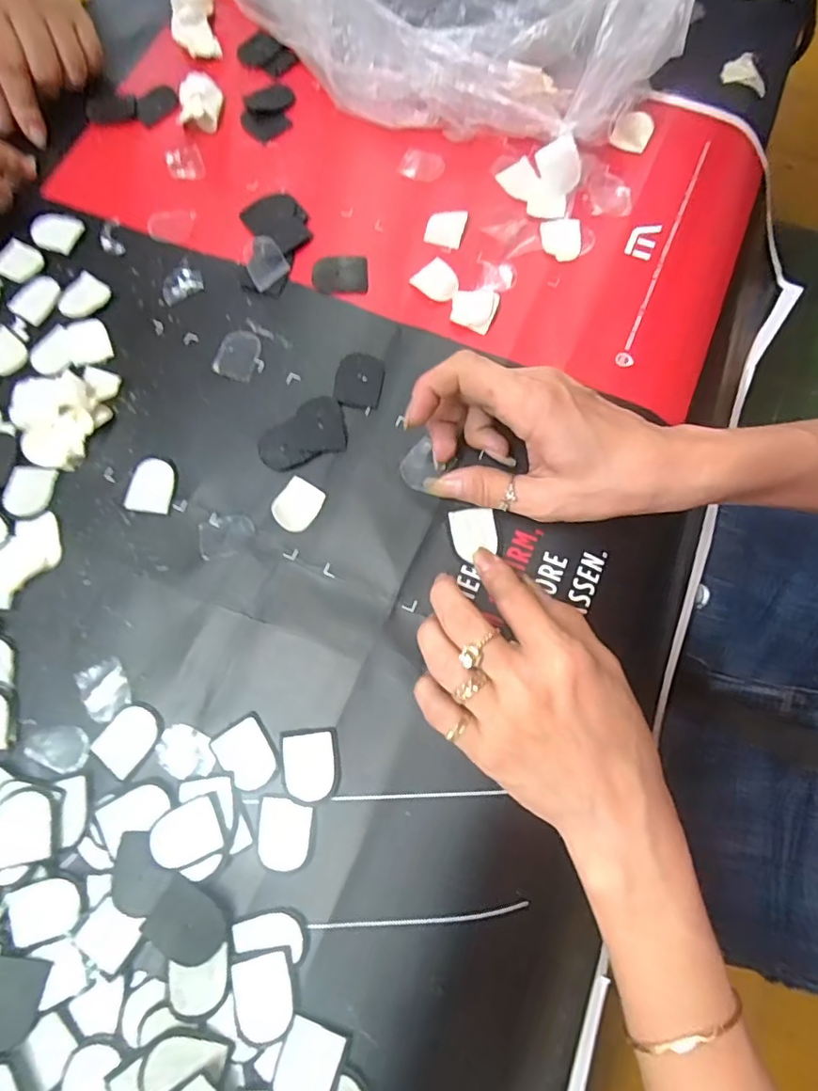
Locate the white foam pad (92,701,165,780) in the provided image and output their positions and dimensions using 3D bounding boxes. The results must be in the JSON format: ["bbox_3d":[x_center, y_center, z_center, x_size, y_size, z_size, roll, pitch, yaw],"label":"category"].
[{"bbox_3d":[-0.139,0.094,0.277,0.026,0.004,0.033,35,78,11],"label":"white foam pad"}]

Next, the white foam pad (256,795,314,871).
[{"bbox_3d":[-0.059,0.136,0.265,0.026,0.004,0.030,5,74,3],"label":"white foam pad"}]

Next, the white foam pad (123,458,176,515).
[{"bbox_3d":[-0.145,-0.034,0.314,0.025,0.004,0.030,8,75,4],"label":"white foam pad"}]

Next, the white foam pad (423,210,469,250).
[{"bbox_3d":[0.023,-0.205,0.359,0.024,0.004,0.027,15,75,6],"label":"white foam pad"}]

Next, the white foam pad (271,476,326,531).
[{"bbox_3d":[-0.062,-0.023,0.308,0.023,0.004,0.028,30,77,10],"label":"white foam pad"}]

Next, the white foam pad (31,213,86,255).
[{"bbox_3d":[-0.234,-0.208,0.370,0.031,0.004,0.027,19,76,7],"label":"white foam pad"}]

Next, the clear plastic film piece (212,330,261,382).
[{"bbox_3d":[-0.102,-0.115,0.334,0.025,0.004,0.031,14,75,6],"label":"clear plastic film piece"}]

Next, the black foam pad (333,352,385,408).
[{"bbox_3d":[-0.029,-0.098,0.329,0.027,0.004,0.034,10,75,5],"label":"black foam pad"}]

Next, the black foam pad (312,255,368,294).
[{"bbox_3d":[-0.043,-0.169,0.348,0.034,0.004,0.028,-2,74,1],"label":"black foam pad"}]

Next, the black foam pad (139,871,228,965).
[{"bbox_3d":[-0.099,0.169,0.249,0.033,0.004,0.028,33,78,10],"label":"black foam pad"}]

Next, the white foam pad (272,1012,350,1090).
[{"bbox_3d":[-0.043,0.220,0.235,0.025,0.004,0.031,20,76,7],"label":"white foam pad"}]

